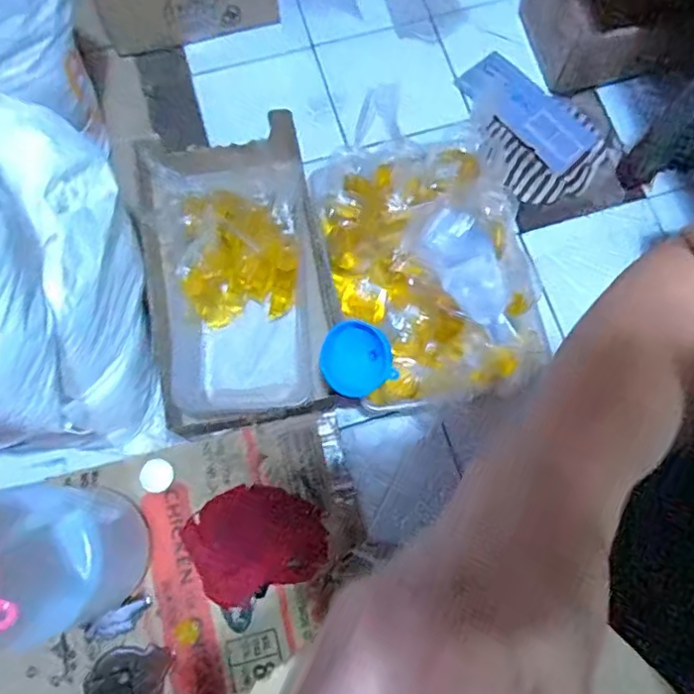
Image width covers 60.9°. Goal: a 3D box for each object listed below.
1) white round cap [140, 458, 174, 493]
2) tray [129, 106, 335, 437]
[{"bbox_3d":[-0.241,0.164,0.752,0.041,0.008,0.041,0,75,-2],"label":"white round cap"},{"bbox_3d":[-0.150,-0.105,0.777,0.226,0.126,0.379,-12,76,-5],"label":"tray"}]

